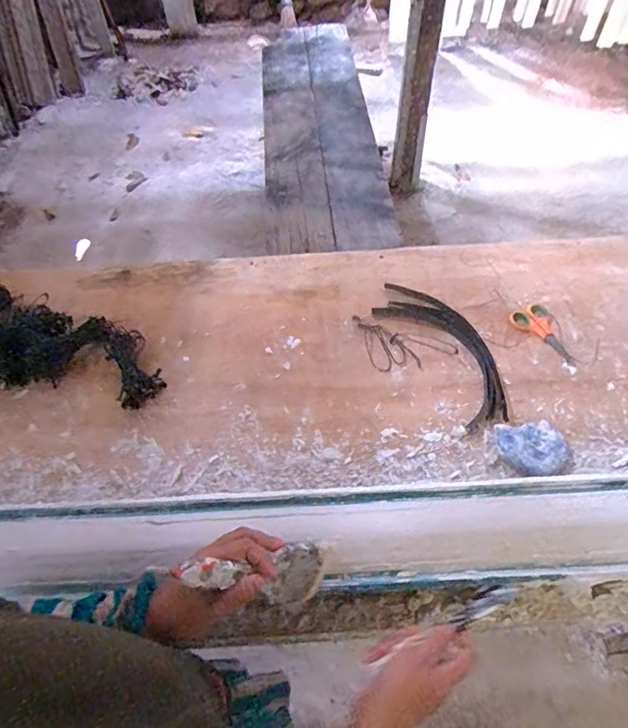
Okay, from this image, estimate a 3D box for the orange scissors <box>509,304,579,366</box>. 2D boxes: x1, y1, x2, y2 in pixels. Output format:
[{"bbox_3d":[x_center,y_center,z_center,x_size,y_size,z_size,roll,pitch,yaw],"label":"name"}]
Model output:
[{"bbox_3d":[0.357,-0.044,0.747,0.059,0.008,0.115,-18,56,-11],"label":"orange scissors"}]

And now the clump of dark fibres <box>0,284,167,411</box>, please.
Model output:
[{"bbox_3d":[-0.463,-0.019,0.736,0.446,0.055,0.250,-9,55,-5],"label":"clump of dark fibres"}]

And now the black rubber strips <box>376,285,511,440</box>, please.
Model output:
[{"bbox_3d":[0.203,-0.029,0.745,0.124,0.017,0.280,-25,58,-15],"label":"black rubber strips"}]

